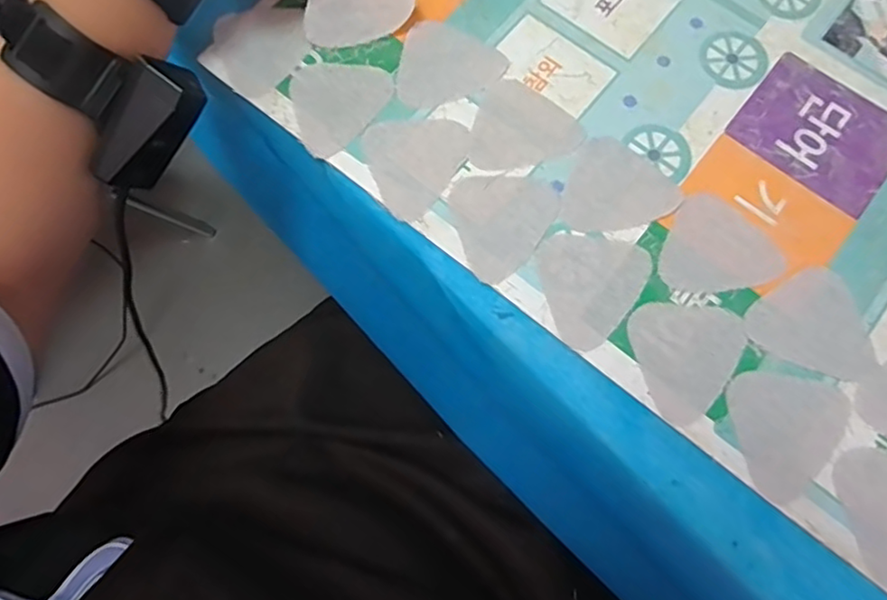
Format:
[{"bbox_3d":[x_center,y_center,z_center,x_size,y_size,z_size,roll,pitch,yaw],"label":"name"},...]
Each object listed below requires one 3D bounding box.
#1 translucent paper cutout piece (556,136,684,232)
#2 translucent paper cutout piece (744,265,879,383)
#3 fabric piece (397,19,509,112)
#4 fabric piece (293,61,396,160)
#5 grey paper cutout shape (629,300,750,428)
[{"bbox_3d":[0.094,-0.058,0.336,0.057,0.004,0.060,0,75,1],"label":"translucent paper cutout piece"},{"bbox_3d":[0.196,0.016,0.317,0.057,0.004,0.062,-43,78,-10],"label":"translucent paper cutout piece"},{"bbox_3d":[0.000,-0.135,0.358,0.059,0.004,0.059,0,75,1],"label":"fabric piece"},{"bbox_3d":[-0.065,-0.115,0.352,0.053,0.004,0.064,34,78,9],"label":"fabric piece"},{"bbox_3d":[0.122,0.025,0.312,0.055,0.004,0.065,38,79,10],"label":"grey paper cutout shape"}]

